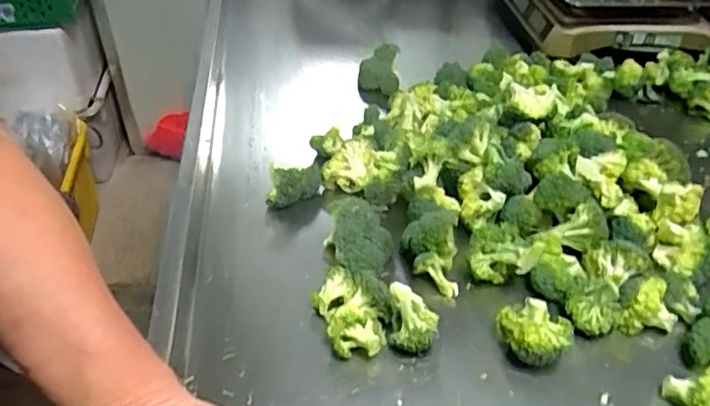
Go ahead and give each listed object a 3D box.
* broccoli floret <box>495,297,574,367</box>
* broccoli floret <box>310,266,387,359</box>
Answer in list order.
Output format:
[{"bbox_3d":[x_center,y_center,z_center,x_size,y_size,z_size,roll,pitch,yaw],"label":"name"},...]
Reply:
[{"bbox_3d":[0.159,0.113,0.516,0.049,0.047,0.054,-18,41,-17],"label":"broccoli floret"},{"bbox_3d":[-0.002,0.100,0.539,0.057,0.040,0.087,-16,41,-16],"label":"broccoli floret"}]

